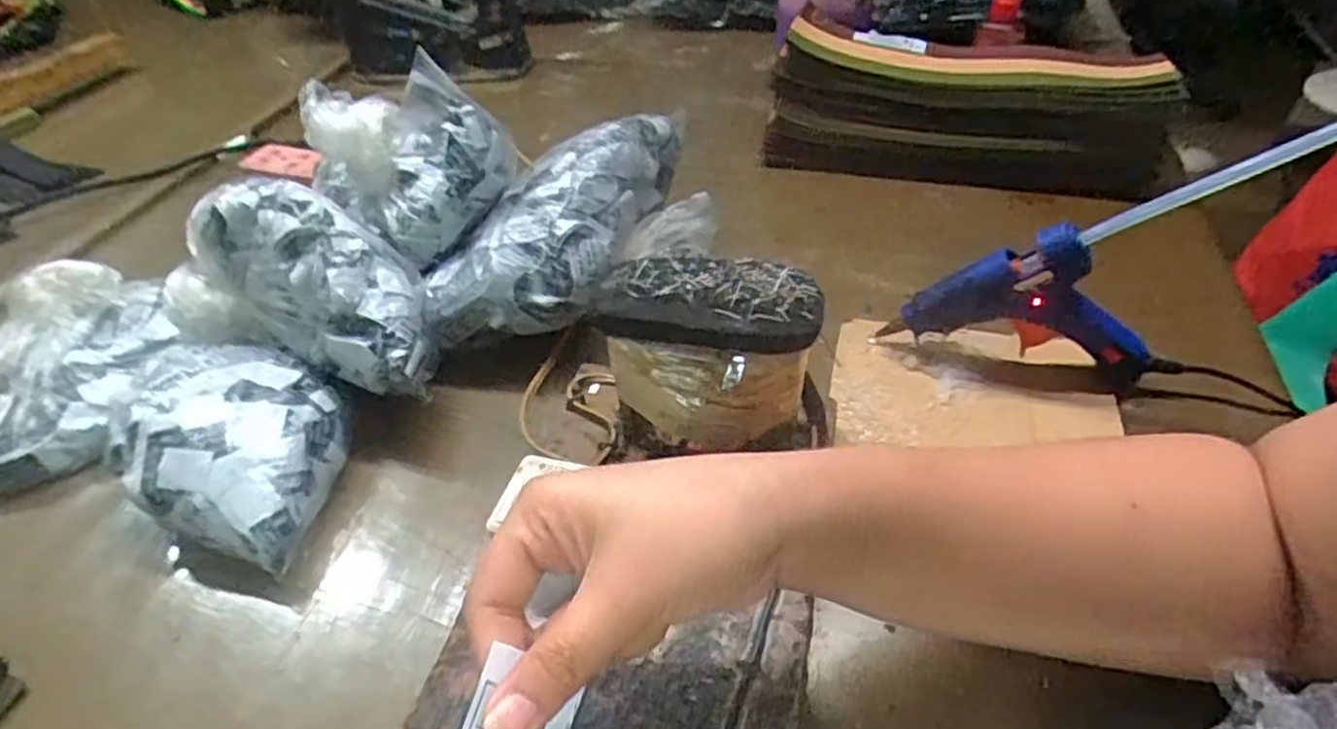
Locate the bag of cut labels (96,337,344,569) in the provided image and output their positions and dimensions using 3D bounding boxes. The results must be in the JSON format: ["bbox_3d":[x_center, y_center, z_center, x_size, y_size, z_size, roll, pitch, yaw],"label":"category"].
[{"bbox_3d":[-0.239,0.043,0.414,0.134,0.056,0.110,12,46,17],"label":"bag of cut labels"}]

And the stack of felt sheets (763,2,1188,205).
[{"bbox_3d":[0.237,-0.208,0.607,0.293,0.085,0.111,16,47,21],"label":"stack of felt sheets"}]

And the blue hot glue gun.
[{"bbox_3d":[0.202,-0.035,0.427,0.136,0.098,0.023,9,45,15],"label":"blue hot glue gun"}]

